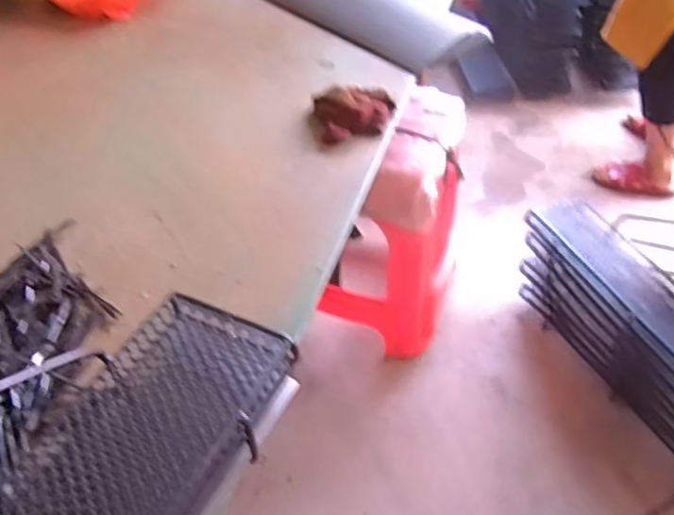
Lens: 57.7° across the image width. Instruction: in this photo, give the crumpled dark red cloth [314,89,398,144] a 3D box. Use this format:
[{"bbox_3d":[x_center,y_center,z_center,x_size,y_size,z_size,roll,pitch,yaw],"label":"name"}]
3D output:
[{"bbox_3d":[0.027,-0.225,0.972,0.133,0.052,0.113,1,47,2],"label":"crumpled dark red cloth"}]

